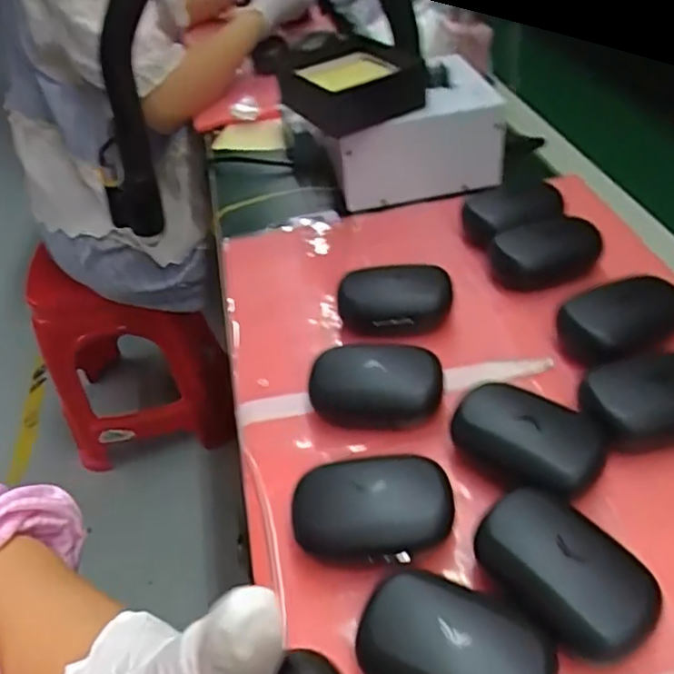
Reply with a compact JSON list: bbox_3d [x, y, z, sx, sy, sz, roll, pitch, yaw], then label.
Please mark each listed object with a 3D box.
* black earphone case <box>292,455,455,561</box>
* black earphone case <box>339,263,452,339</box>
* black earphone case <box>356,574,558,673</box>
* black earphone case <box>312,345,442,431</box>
[{"bbox_3d":[0.020,0.095,0.325,0.083,0.035,0.049,-3,43,5],"label":"black earphone case"},{"bbox_3d":[0.043,-0.025,0.451,0.085,0.034,0.057,-2,43,6],"label":"black earphone case"},{"bbox_3d":[0.052,0.142,0.268,0.083,0.037,0.059,9,46,18],"label":"black earphone case"},{"bbox_3d":[0.026,0.033,0.393,0.084,0.035,0.053,-1,43,7],"label":"black earphone case"}]

